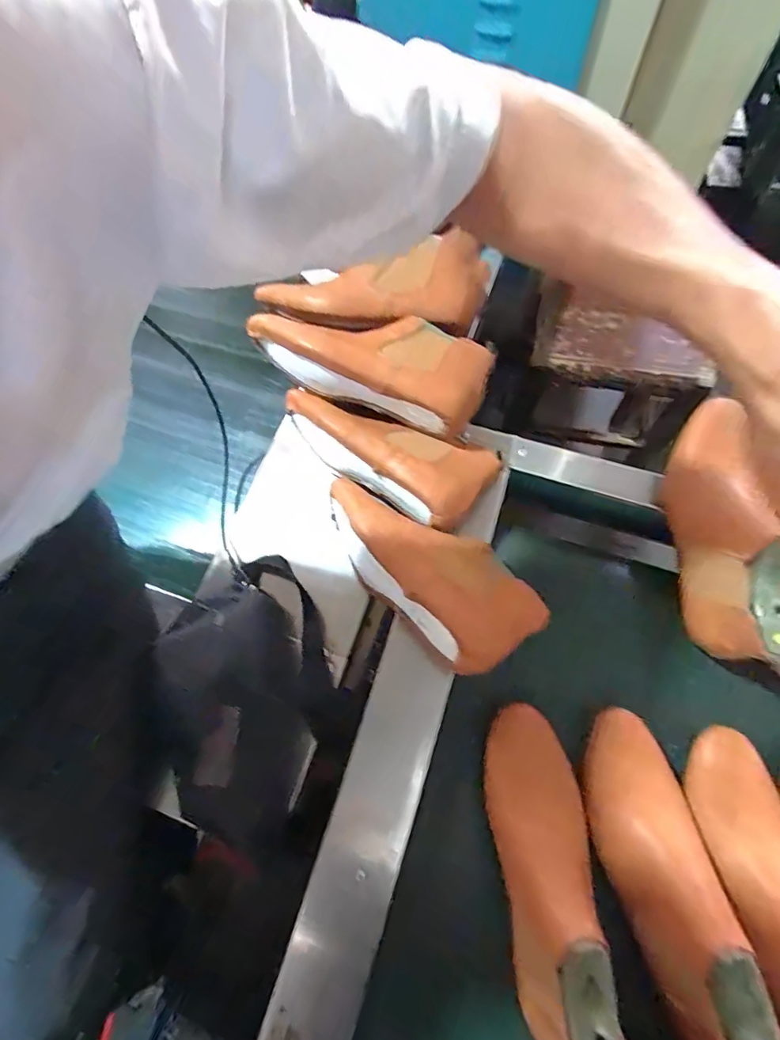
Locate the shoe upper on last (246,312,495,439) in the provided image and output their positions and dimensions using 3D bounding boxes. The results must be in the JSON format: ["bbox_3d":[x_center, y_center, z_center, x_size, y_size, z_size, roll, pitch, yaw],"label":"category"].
[{"bbox_3d":[-0.021,-0.200,0.602,0.273,0.074,0.111,20,71,10],"label":"shoe upper on last"}]

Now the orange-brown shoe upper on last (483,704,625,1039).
[{"bbox_3d":[0.148,0.325,0.478,0.095,0.107,0.295,-4,54,1],"label":"orange-brown shoe upper on last"}]

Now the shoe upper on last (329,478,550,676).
[{"bbox_3d":[0.034,0.048,0.576,0.118,0.087,0.267,-42,72,-13],"label":"shoe upper on last"}]

